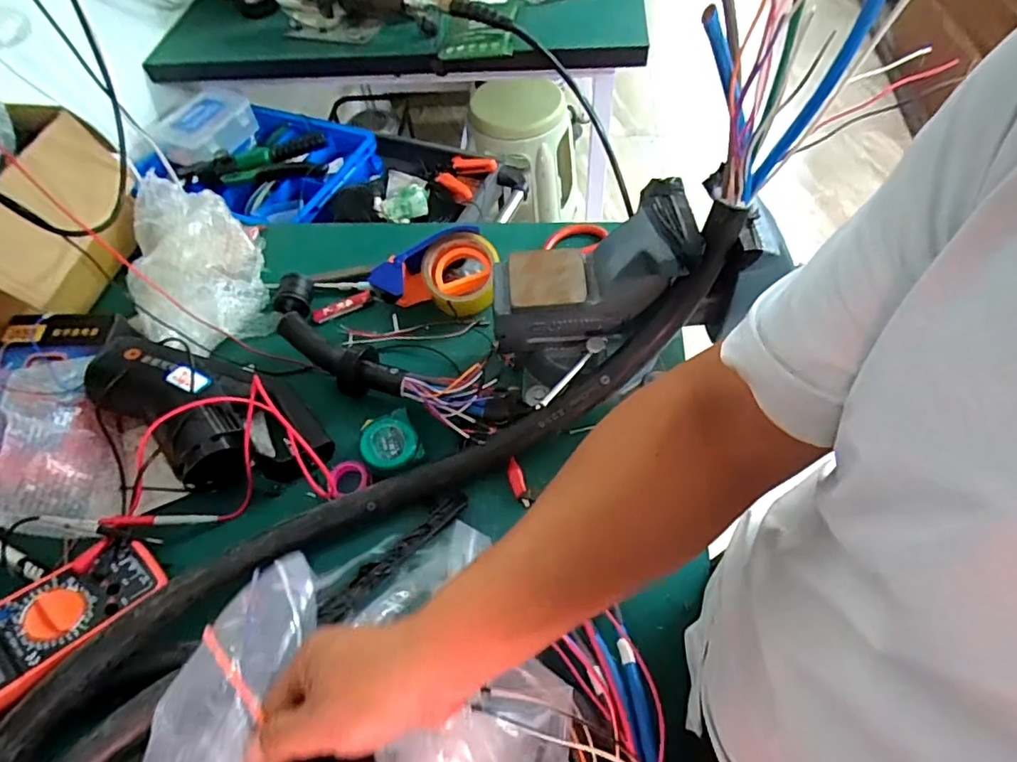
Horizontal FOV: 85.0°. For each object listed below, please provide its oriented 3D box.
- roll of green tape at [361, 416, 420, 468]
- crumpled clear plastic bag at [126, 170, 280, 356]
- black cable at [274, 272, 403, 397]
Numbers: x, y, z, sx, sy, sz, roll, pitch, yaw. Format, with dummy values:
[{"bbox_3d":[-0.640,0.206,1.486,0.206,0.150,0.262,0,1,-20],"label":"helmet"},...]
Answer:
[{"bbox_3d":[-0.126,0.062,0.584,0.056,0.012,0.055,-8,57,-1],"label":"roll of green tape"},{"bbox_3d":[-0.407,-0.156,0.727,0.150,0.074,0.280,-21,58,-10],"label":"crumpled clear plastic bag"},{"bbox_3d":[-0.218,-0.046,0.664,0.075,0.045,0.235,-38,62,-19],"label":"black cable"}]

